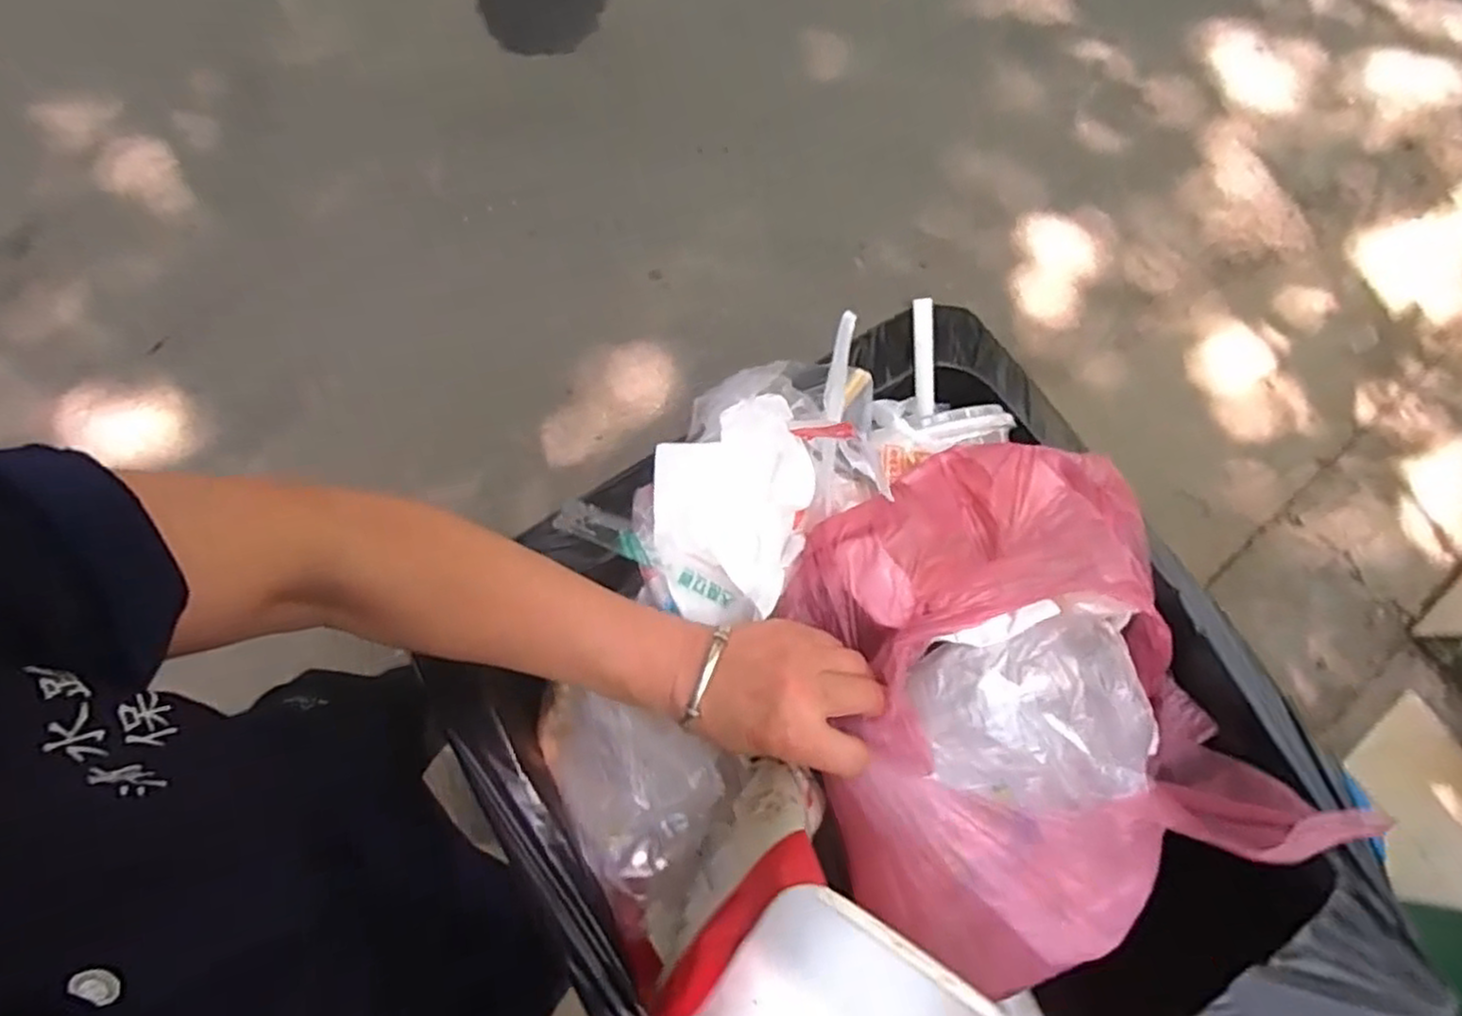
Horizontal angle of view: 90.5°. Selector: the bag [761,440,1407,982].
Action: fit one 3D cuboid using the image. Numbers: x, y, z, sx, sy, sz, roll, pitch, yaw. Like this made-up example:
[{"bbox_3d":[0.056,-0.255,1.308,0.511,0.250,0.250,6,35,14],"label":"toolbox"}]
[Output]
[{"bbox_3d":[0.163,0.112,0.431,0.251,0.131,0.282,-32,79,-6],"label":"bag"}]

